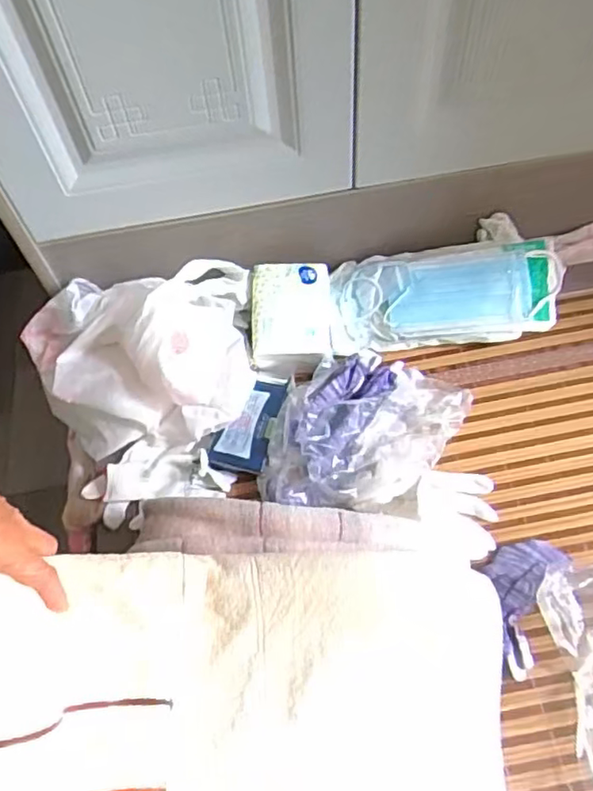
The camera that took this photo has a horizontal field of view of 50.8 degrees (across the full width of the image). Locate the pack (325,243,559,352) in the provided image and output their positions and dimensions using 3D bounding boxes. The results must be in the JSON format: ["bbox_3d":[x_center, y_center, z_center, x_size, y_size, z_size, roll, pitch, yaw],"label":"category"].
[{"bbox_3d":[0.192,-0.130,0.804,0.294,0.055,0.128,-3,60,3],"label":"pack"}]

